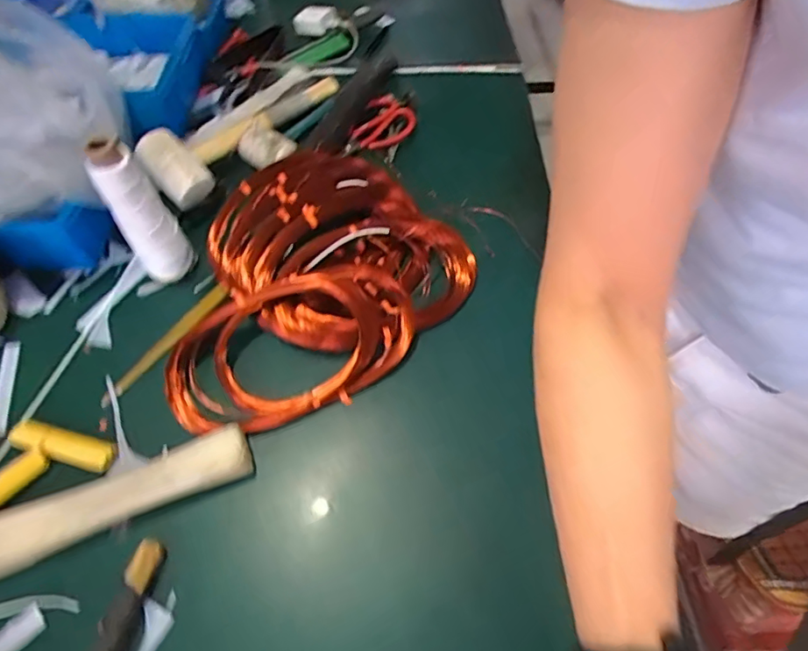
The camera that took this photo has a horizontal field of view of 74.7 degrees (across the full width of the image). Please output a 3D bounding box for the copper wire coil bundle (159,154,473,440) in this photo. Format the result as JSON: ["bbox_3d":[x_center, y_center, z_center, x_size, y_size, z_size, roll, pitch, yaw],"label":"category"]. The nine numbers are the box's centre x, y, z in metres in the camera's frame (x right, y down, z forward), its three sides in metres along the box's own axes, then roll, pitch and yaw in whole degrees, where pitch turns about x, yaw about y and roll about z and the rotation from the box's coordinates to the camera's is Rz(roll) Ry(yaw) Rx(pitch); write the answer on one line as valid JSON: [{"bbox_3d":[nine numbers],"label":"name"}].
[{"bbox_3d":[-0.117,-0.054,0.564,0.310,0.048,0.279,-31,63,-17],"label":"copper wire coil bundle"}]

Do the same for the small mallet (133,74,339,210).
[{"bbox_3d":[-0.209,-0.275,0.694,0.079,0.060,0.305,29,62,17],"label":"small mallet"}]

